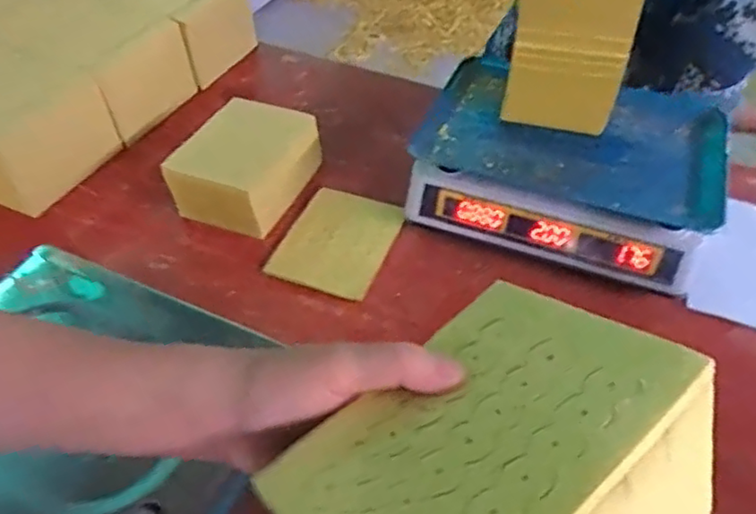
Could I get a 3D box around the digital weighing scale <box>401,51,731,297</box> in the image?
[{"bbox_3d":[0.230,-0.109,0.773,0.340,0.112,0.275,16,49,14],"label":"digital weighing scale"}]

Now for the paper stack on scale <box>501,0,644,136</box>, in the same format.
[{"bbox_3d":[0.216,-0.276,0.679,0.133,0.229,0.152,8,48,8],"label":"paper stack on scale"}]

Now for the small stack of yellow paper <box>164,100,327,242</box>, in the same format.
[{"bbox_3d":[-0.161,-0.114,0.769,0.123,0.083,0.173,16,50,15],"label":"small stack of yellow paper"}]

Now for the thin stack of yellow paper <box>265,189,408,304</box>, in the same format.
[{"bbox_3d":[-0.046,-0.021,0.737,0.120,0.010,0.149,14,49,13],"label":"thin stack of yellow paper"}]

